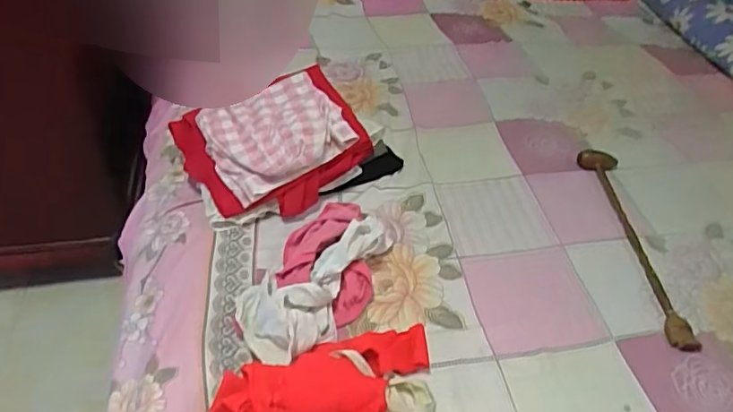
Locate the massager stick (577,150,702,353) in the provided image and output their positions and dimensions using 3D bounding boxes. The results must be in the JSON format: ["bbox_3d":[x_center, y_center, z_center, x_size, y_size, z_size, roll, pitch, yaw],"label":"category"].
[{"bbox_3d":[0.471,0.051,0.983,0.082,0.031,0.451,5,43,-2],"label":"massager stick"}]

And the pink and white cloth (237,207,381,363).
[{"bbox_3d":[-0.076,0.103,0.823,0.150,0.077,0.263,24,46,17],"label":"pink and white cloth"}]

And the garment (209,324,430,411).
[{"bbox_3d":[-0.039,0.231,0.694,0.287,0.072,0.140,-12,46,-19],"label":"garment"}]

